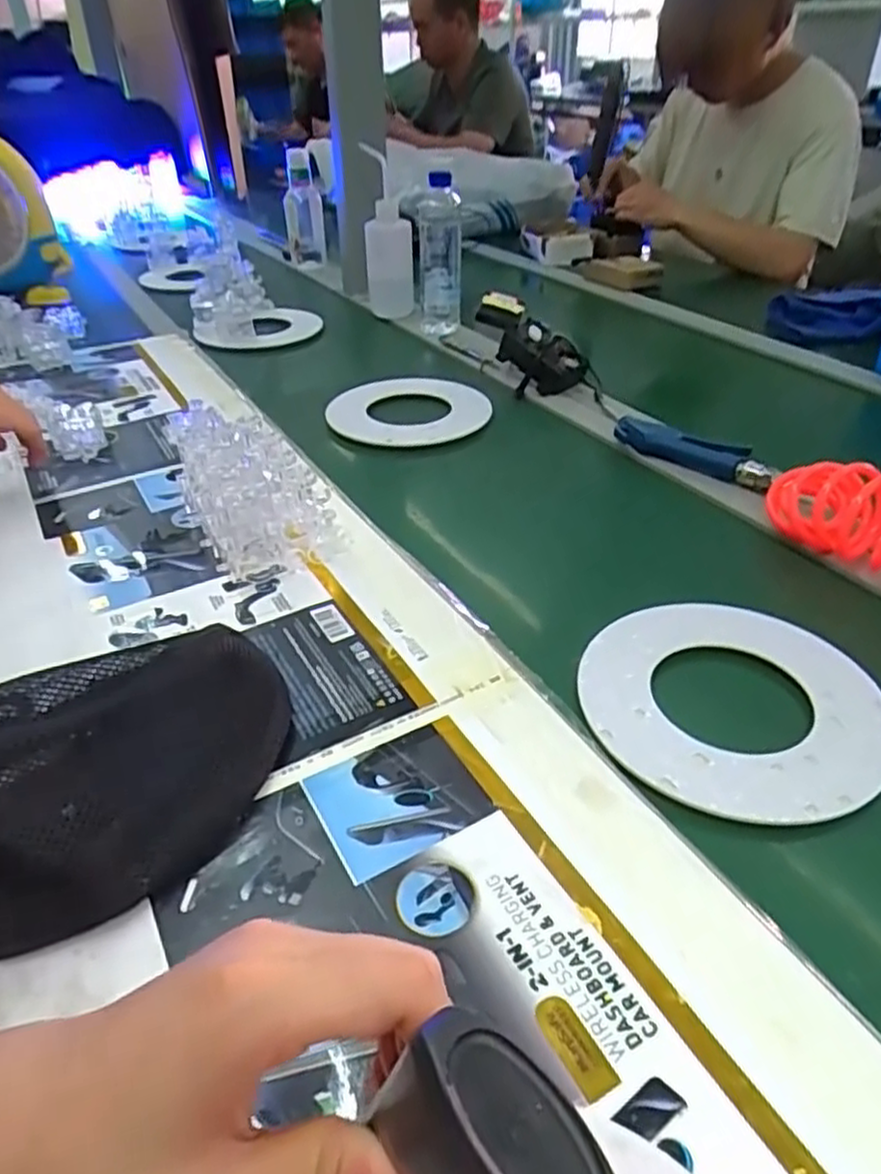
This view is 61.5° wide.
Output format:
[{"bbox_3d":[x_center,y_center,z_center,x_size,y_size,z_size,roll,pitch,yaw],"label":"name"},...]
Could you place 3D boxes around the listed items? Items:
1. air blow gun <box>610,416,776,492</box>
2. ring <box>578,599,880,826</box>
[{"bbox_3d":[0.265,-0.144,0.766,0.168,0.026,0.068,23,43,30],"label":"air blow gun"},{"bbox_3d":[0.193,0.070,0.489,0.187,0.008,0.196,-1,36,1],"label":"ring"}]

